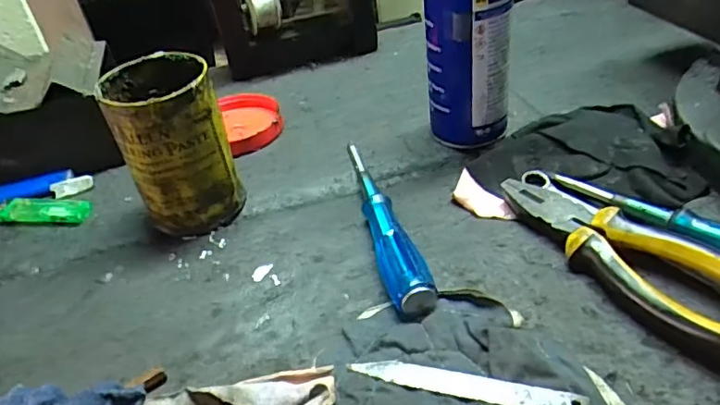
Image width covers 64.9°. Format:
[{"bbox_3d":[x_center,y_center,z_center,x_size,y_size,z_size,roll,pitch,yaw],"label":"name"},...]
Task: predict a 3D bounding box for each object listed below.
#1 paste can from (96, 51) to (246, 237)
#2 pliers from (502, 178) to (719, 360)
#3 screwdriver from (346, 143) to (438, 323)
[{"bbox_3d":[-0.134,-0.039,0.413,0.070,0.116,0.071,-5,38,4],"label":"paste can"},{"bbox_3d":[0.164,0.032,0.328,0.052,0.018,0.195,-35,41,-8],"label":"pliers"},{"bbox_3d":[0.011,0.008,0.401,0.026,0.024,0.188,-14,38,-7],"label":"screwdriver"}]

